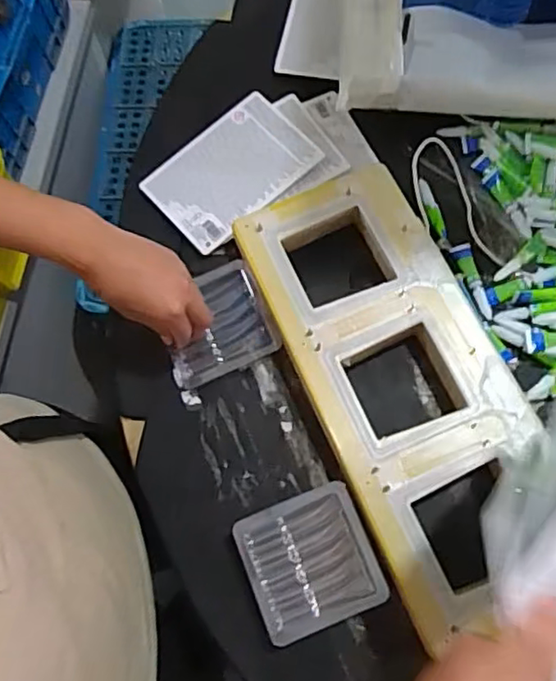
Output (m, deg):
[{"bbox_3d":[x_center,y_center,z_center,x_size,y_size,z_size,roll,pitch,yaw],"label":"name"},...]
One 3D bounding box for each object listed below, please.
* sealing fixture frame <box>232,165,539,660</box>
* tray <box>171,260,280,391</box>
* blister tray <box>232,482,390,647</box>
[{"bbox_3d":[0.109,0.035,0.560,0.164,0.038,0.413,-23,72,-6],"label":"sealing fixture frame"},{"bbox_3d":[-0.064,-0.017,0.600,0.104,0.014,0.103,-22,72,-6],"label":"tray"},{"bbox_3d":[0.026,0.190,0.524,0.106,0.028,0.103,-20,72,-6],"label":"blister tray"}]

